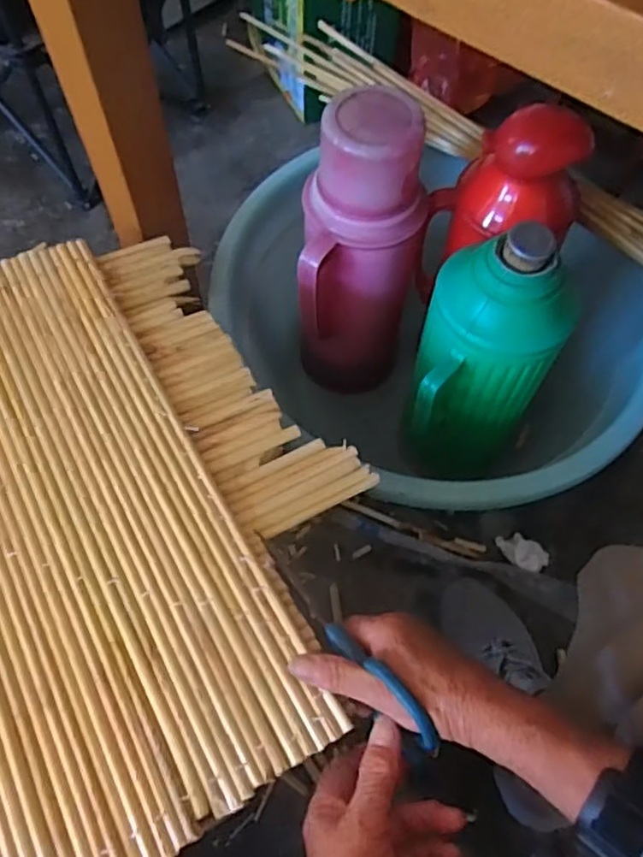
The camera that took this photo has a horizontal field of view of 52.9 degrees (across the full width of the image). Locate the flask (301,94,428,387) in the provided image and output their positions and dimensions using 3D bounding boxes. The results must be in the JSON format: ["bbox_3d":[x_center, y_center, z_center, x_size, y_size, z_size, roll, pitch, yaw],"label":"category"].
[{"bbox_3d":[0.040,-0.157,0.691,0.119,0.361,0.112,6,62,4],"label":"flask"}]

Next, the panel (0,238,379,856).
[{"bbox_3d":[-0.194,0.063,0.436,0.389,0.010,0.435,-25,65,-17],"label":"panel"}]

